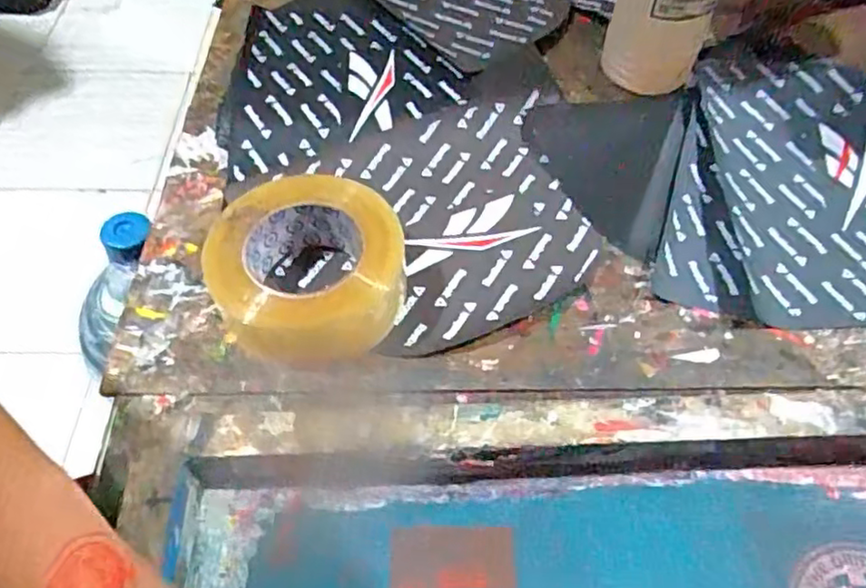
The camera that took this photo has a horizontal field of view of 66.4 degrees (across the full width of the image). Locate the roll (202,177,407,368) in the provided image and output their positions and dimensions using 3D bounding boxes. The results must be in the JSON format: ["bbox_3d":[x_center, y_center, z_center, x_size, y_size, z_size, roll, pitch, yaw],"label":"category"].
[{"bbox_3d":[-0.085,-0.019,0.466,0.134,0.054,0.120,4,55,3],"label":"roll"}]

